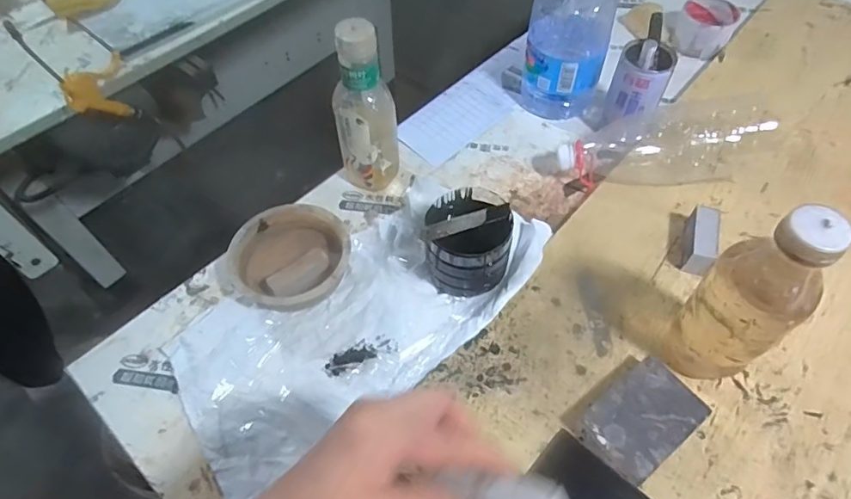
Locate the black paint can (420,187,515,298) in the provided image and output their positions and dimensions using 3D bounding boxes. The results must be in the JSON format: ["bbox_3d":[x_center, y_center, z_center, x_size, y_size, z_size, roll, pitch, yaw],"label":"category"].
[{"bbox_3d":[0.041,-0.010,0.540,0.084,0.085,0.088,0,56,-1],"label":"black paint can"}]

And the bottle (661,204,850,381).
[{"bbox_3d":[0.253,0.048,0.413,0.056,0.210,0.075,-28,60,-18],"label":"bottle"}]

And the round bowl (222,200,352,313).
[{"bbox_3d":[-0.148,0.008,0.559,0.127,0.035,0.118,0,56,-1],"label":"round bowl"}]

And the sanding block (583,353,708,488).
[{"bbox_3d":[0.189,0.150,0.452,0.105,0.026,0.070,-36,63,-22],"label":"sanding block"}]

